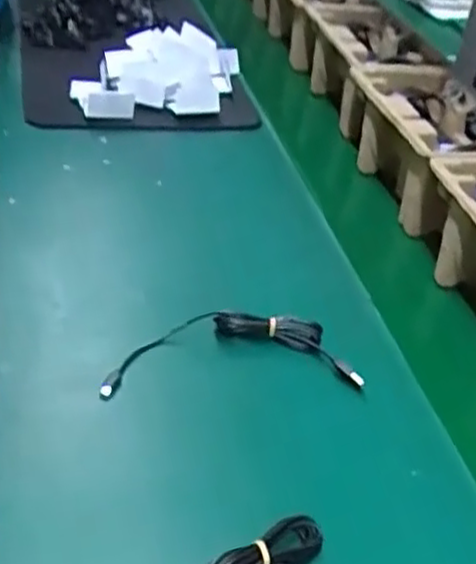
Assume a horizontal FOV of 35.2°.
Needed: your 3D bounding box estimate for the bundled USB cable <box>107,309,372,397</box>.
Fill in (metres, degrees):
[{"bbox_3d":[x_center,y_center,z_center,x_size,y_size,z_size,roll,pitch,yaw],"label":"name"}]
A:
[{"bbox_3d":[-0.008,0.058,0.631,0.208,0.032,0.070,-2,36,-10],"label":"bundled USB cable"}]

